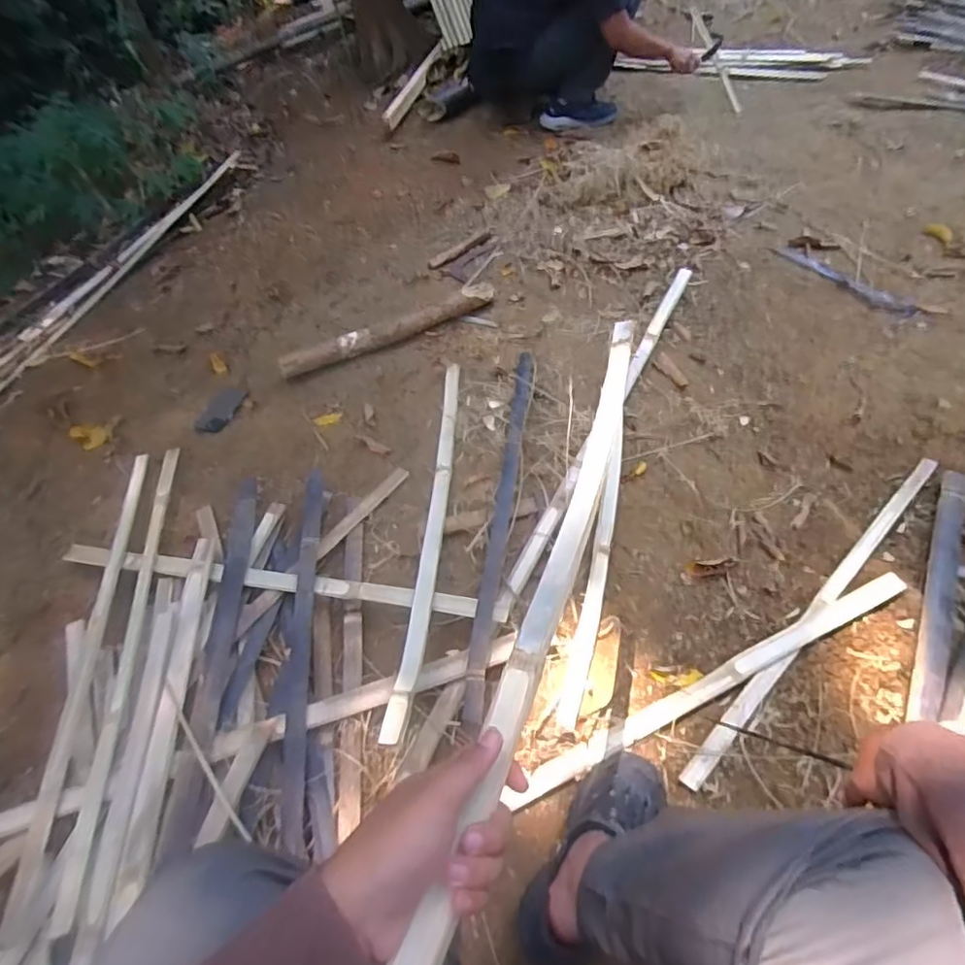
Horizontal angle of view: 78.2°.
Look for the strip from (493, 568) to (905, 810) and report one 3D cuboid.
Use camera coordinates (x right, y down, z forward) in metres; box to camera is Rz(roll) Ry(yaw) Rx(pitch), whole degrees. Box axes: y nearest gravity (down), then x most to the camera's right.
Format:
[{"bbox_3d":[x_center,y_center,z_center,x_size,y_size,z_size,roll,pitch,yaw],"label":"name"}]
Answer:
[{"bbox_3d":[0.389,0.325,0.976,0.783,0.017,0.040,-23,56,-13],"label":"strip"}]

